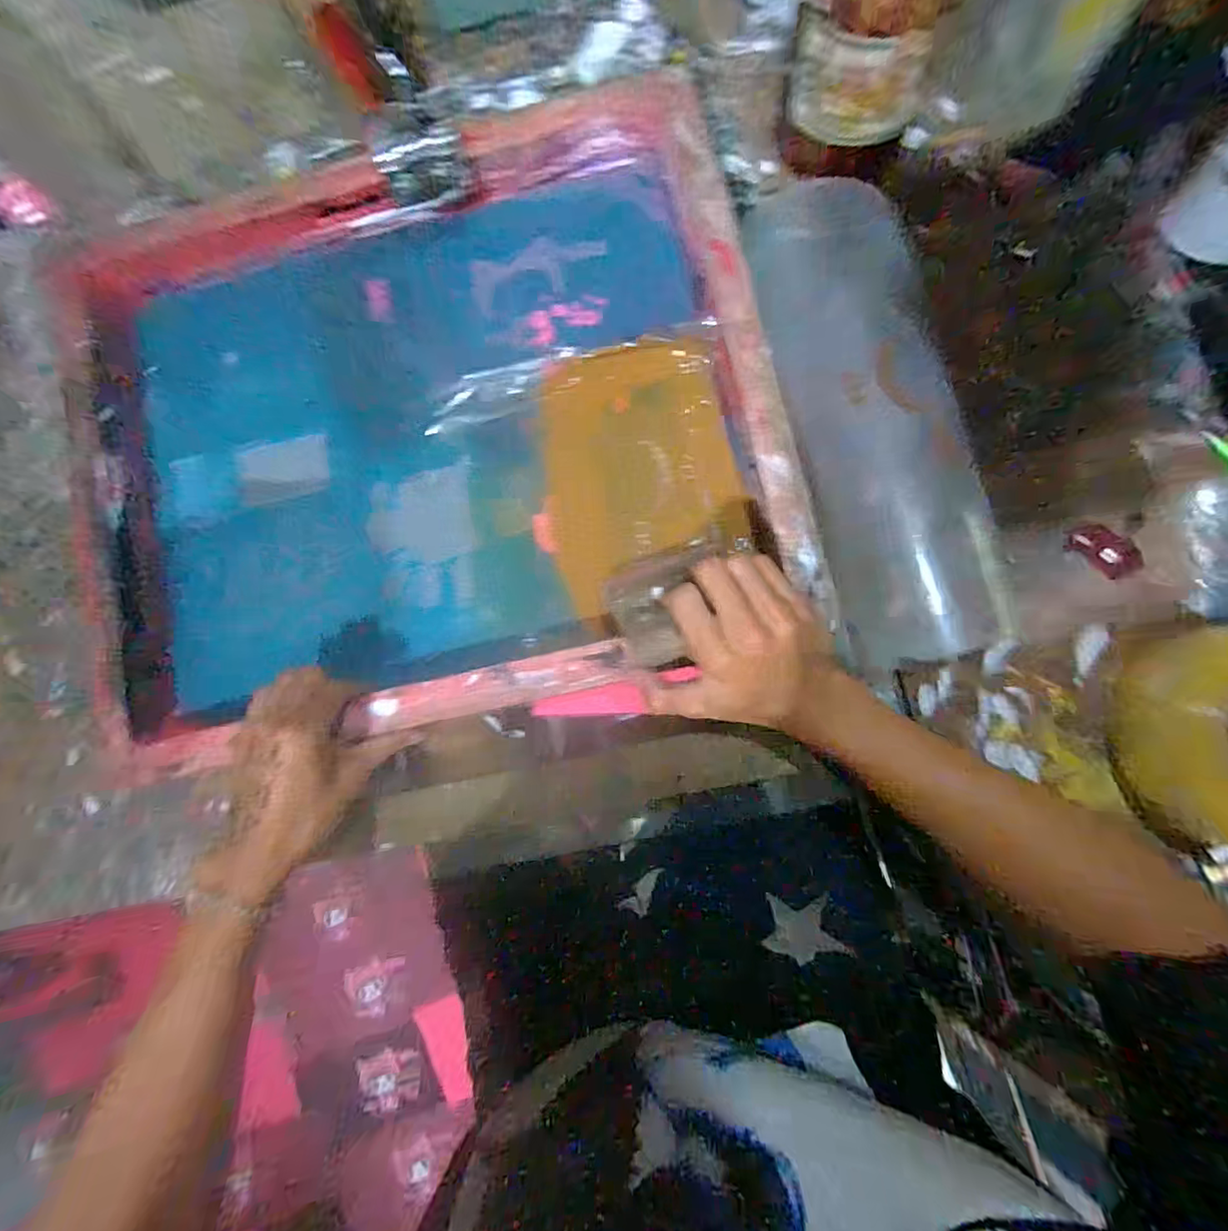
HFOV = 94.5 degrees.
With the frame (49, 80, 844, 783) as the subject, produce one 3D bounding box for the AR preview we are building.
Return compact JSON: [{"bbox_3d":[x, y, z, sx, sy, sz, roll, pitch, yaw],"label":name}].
[{"bbox_3d":[-0.153,-0.146,0.445,0.534,0.050,0.444,-12,83,5],"label":"frame"}]

